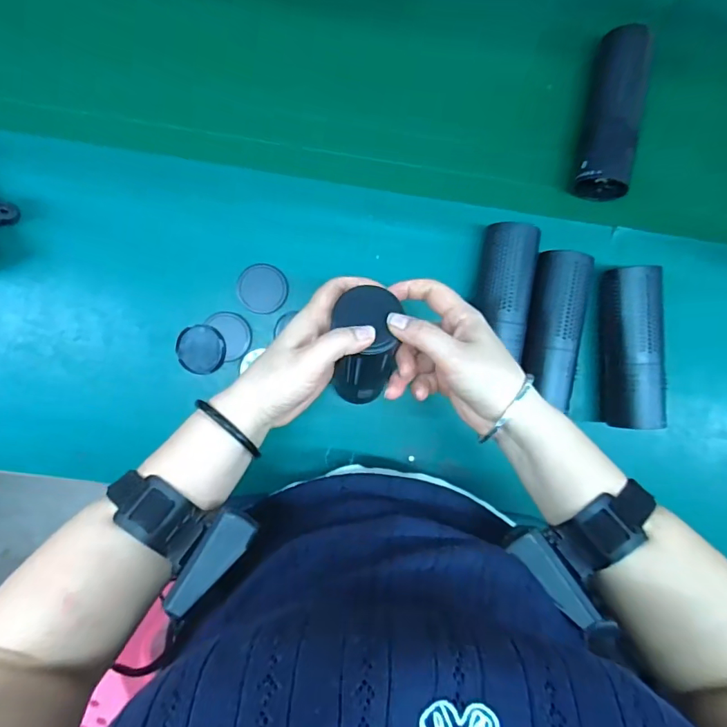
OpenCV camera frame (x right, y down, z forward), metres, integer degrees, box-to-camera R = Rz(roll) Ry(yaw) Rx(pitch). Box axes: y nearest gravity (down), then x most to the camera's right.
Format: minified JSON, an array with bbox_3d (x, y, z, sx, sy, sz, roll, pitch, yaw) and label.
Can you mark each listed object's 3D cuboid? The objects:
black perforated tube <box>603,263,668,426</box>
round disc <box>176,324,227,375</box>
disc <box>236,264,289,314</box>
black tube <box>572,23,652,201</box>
[{"bbox_3d":[0.275,-0.015,0.502,0.052,0.058,0.159,-2,90,-2],"label":"black perforated tube"},{"bbox_3d":[-0.167,-0.014,0.498,0.050,0.004,0.050,0,89,3],"label":"round disc"},{"bbox_3d":[-0.105,-0.079,0.509,0.050,0.008,0.052,0,90,-2],"label":"disc"},{"bbox_3d":[0.258,-0.257,0.508,0.048,0.060,0.165,11,90,-2],"label":"black tube"}]

